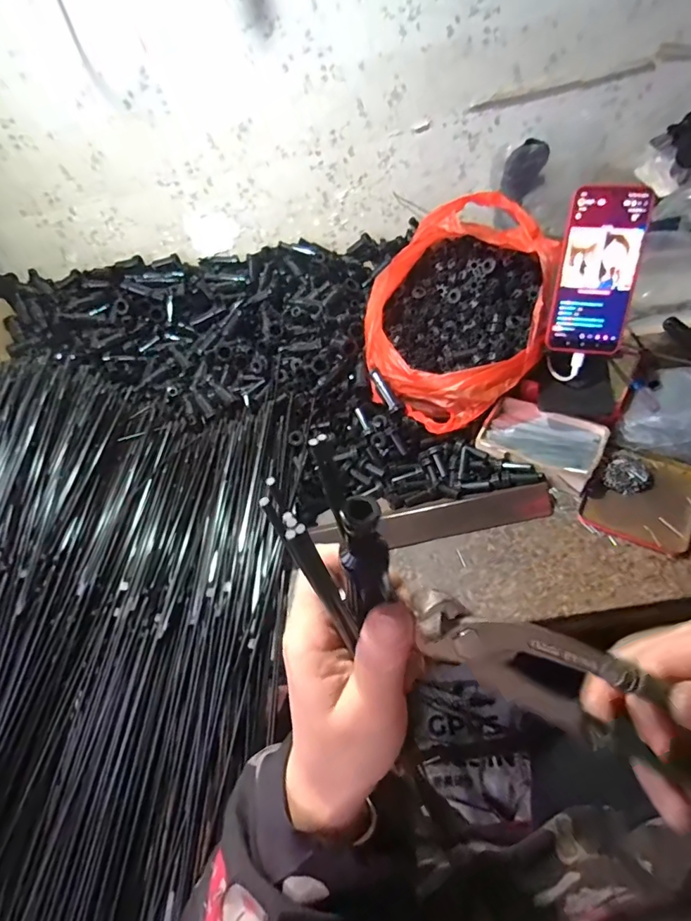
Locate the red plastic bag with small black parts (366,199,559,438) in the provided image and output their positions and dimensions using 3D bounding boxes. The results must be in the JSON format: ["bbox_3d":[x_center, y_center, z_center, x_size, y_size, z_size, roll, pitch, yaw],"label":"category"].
[{"bbox_3d":[0.131,-0.179,0.579,0.217,0.149,0.242,-6,50,6],"label":"red plastic bag with small black parts"}]

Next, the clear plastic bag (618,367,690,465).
[{"bbox_3d":[0.376,-0.061,0.545,0.090,0.040,0.113,20,57,25],"label":"clear plastic bag"}]

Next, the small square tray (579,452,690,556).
[{"bbox_3d":[0.320,0.038,0.513,0.099,0.015,0.116,27,62,21],"label":"small square tray"}]

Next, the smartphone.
[{"bbox_3d":[0.264,-0.196,0.499,0.080,0.160,0.010,6,20,12],"label":"smartphone"}]

